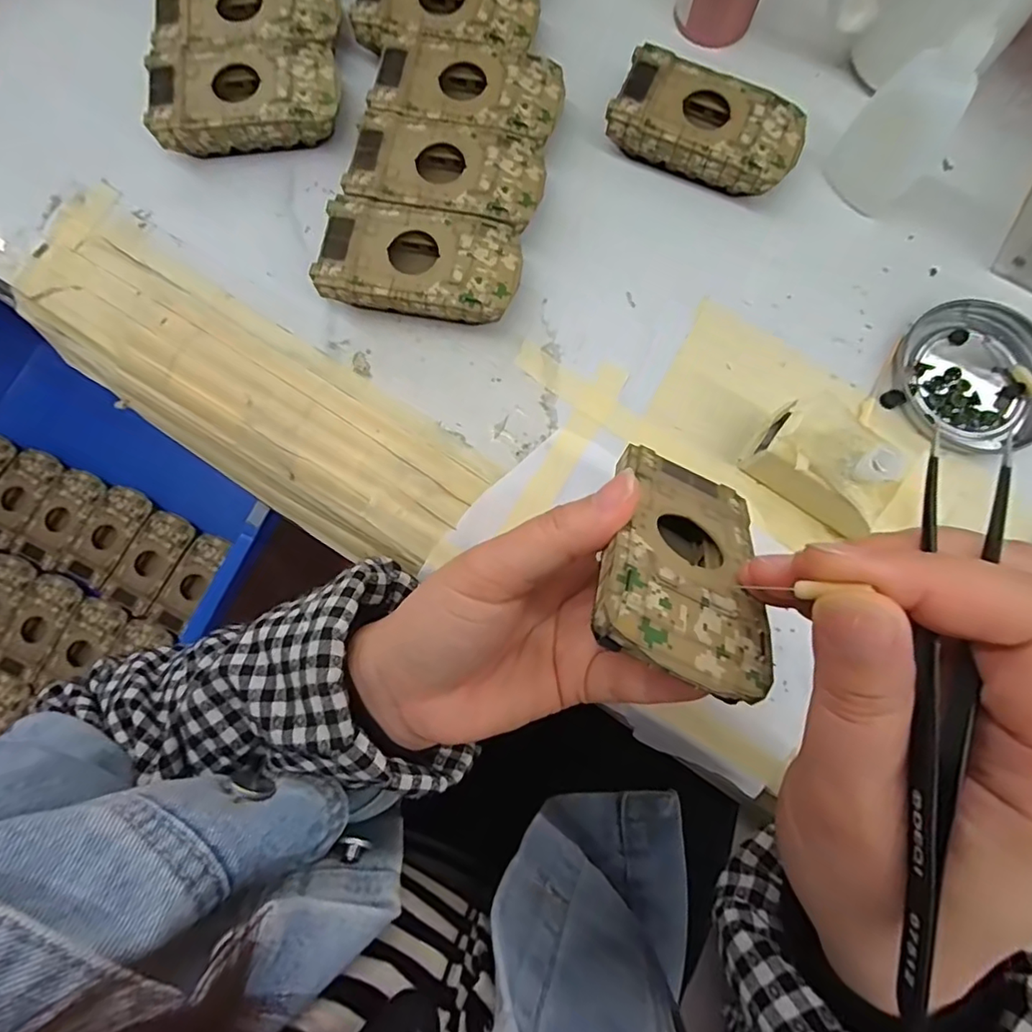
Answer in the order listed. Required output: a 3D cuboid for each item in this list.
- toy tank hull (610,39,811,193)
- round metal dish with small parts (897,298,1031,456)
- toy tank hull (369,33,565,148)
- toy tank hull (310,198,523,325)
[{"bbox_3d":[0.101,-0.206,0.293,0.095,0.025,0.050,22,80,4],"label":"toy tank hull"},{"bbox_3d":[0.234,-0.072,0.279,0.076,0.009,0.077,0,80,0],"label":"round metal dish with small parts"},{"bbox_3d":[-0.023,-0.223,0.294,0.094,0.019,0.051,12,80,2],"label":"toy tank hull"},{"bbox_3d":[-0.047,-0.123,0.279,0.096,0.026,0.050,9,80,1],"label":"toy tank hull"}]

